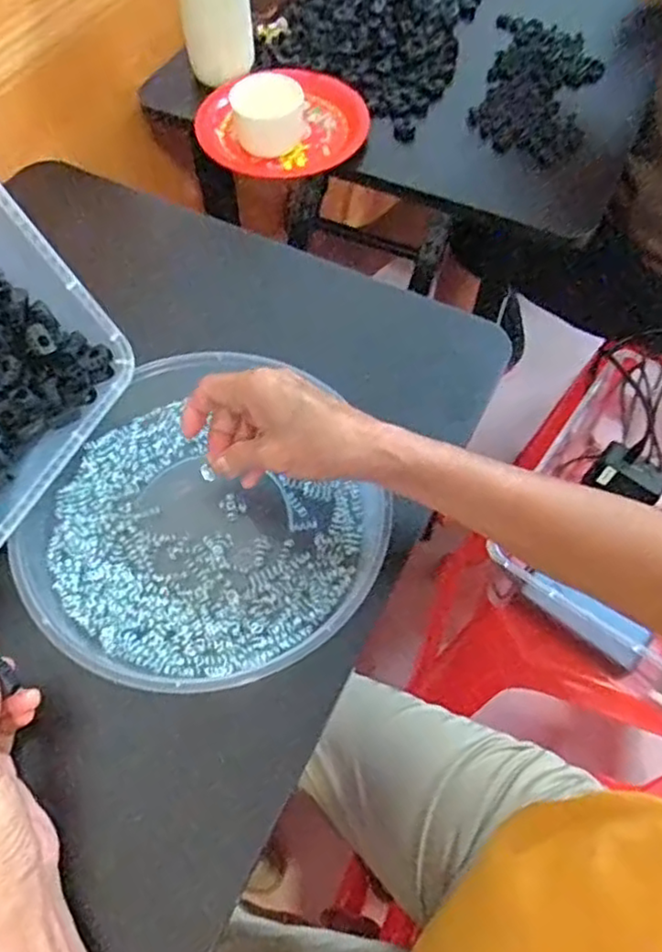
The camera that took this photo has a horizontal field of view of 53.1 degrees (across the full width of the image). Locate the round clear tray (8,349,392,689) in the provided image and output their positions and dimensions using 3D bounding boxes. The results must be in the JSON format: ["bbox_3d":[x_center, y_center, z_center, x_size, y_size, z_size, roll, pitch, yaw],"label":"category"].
[{"bbox_3d":[-0.088,0.029,0.435,0.221,0.032,0.208,0,61,0],"label":"round clear tray"}]

